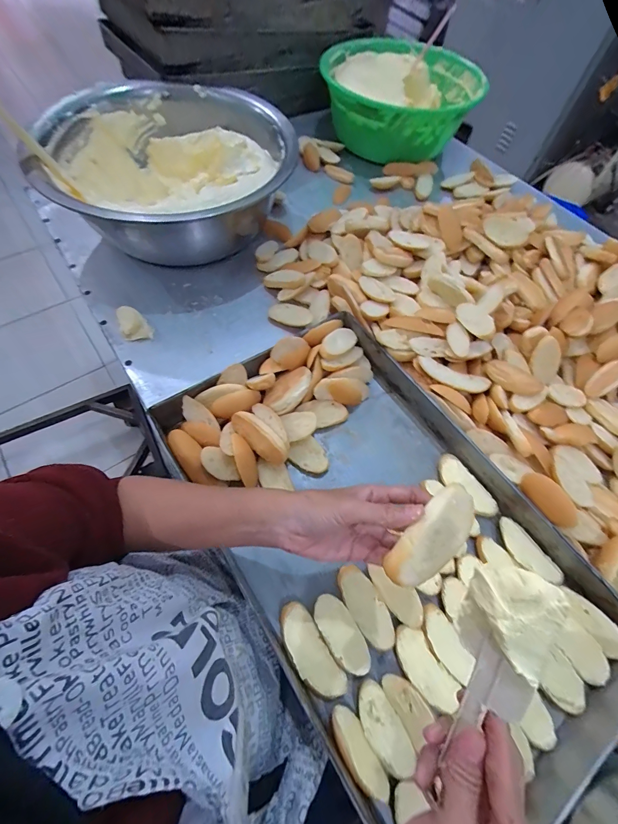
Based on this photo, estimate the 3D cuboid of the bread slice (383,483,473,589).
[{"bbox_3d":[0.098,0.100,0.269,0.093,0.015,0.043,-38,100,-21],"label":"bread slice"}]

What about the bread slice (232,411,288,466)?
[{"bbox_3d":[-0.070,0.036,0.478,0.094,0.026,0.036,44,68,4],"label":"bread slice"}]

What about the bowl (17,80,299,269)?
[{"bbox_3d":[-0.275,-0.481,0.680,0.434,0.158,0.441,1,63,-3],"label":"bowl"}]

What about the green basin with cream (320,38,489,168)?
[{"bbox_3d":[0.240,-0.858,0.913,0.375,0.126,0.393,1,63,-3],"label":"green basin with cream"}]

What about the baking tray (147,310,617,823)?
[{"bbox_3d":[0.088,0.146,0.441,0.363,0.067,0.594,-30,69,-17],"label":"baking tray"}]

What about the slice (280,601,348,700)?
[{"bbox_3d":[0.000,0.282,0.393,0.042,0.019,0.105,-31,69,-17],"label":"slice"}]

